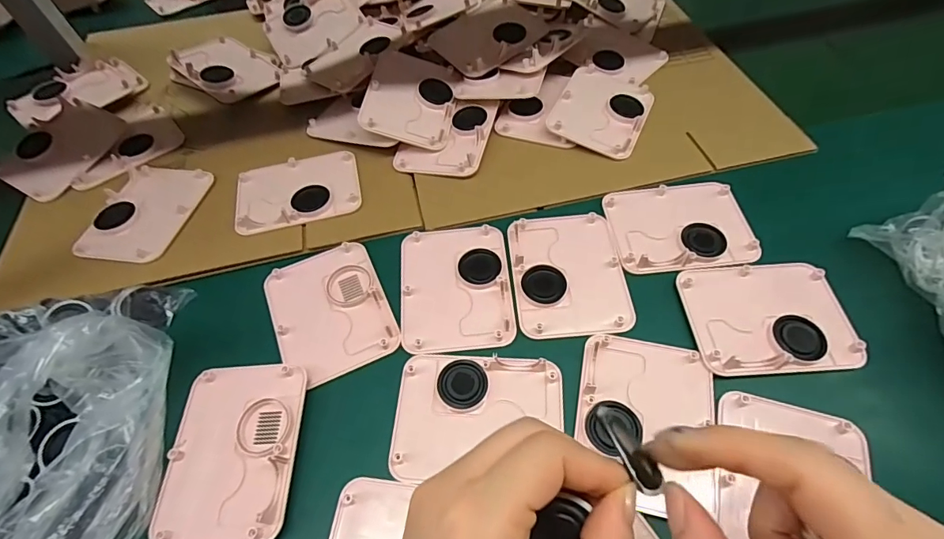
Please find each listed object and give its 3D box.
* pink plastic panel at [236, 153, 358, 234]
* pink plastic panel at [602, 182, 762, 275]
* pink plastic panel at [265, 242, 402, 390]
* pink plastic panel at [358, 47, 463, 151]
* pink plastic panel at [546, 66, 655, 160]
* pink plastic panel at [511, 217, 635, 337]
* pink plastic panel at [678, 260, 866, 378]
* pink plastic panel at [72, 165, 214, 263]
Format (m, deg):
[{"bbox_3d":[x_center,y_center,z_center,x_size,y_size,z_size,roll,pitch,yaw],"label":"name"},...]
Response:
[{"bbox_3d":[-0.182,-0.084,0.486,0.124,0.013,0.093,-15,58,-6],"label":"pink plastic panel"},{"bbox_3d":[0.195,-0.042,0.437,0.124,0.008,0.094,-4,57,0],"label":"pink plastic panel"},{"bbox_3d":[-0.125,0.035,0.410,0.094,0.009,0.122,-23,59,-11],"label":"pink plastic panel"},{"bbox_3d":[-0.069,-0.194,0.522,0.093,0.013,0.119,15,65,-9],"label":"pink plastic panel"},{"bbox_3d":[0.147,-0.180,0.523,0.096,0.017,0.120,21,61,16],"label":"pink plastic panel"},{"bbox_3d":[0.085,0.001,0.418,0.096,0.009,0.124,-5,57,0],"label":"pink plastic panel"},{"bbox_3d":[0.242,0.038,0.383,0.124,0.012,0.095,-4,57,0],"label":"pink plastic panel"},{"bbox_3d":[-0.338,-0.062,0.480,0.092,0.010,0.127,7,58,8],"label":"pink plastic panel"}]

